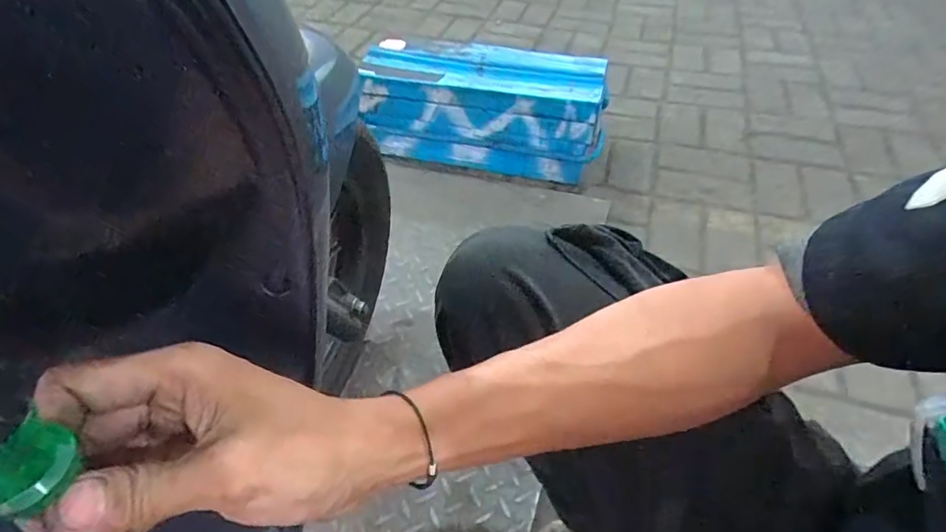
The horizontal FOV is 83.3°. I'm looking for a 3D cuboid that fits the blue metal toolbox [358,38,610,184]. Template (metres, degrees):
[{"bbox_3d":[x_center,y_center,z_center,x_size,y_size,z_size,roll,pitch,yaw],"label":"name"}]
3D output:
[{"bbox_3d":[0.025,-0.361,1.219,0.520,0.228,0.192,10,46,9],"label":"blue metal toolbox"}]

